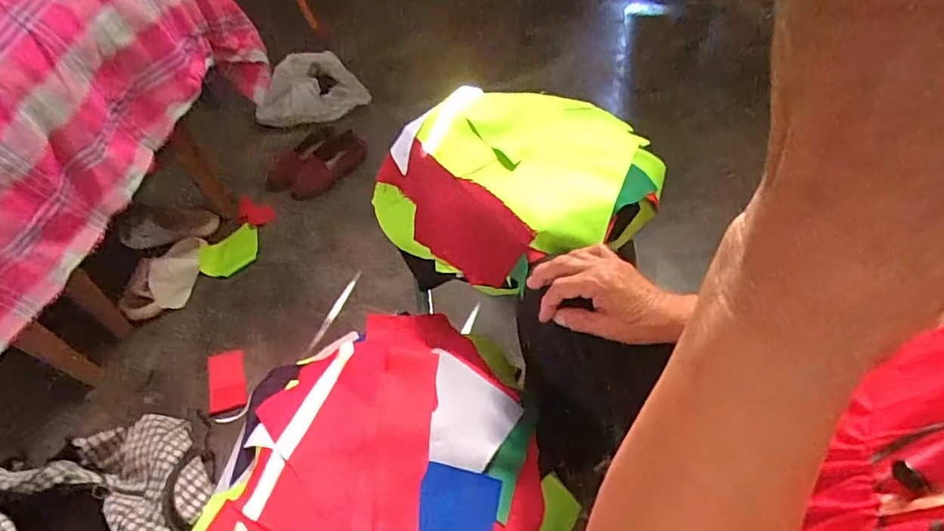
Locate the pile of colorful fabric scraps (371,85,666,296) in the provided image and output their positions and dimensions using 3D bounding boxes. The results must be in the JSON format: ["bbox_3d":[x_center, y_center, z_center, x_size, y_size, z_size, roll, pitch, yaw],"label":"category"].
[{"bbox_3d":[0.059,-0.118,0.753,0.363,0.118,0.330,-17,49,-12],"label":"pile of colorful fabric scraps"}]

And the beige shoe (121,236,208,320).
[{"bbox_3d":[-0.692,0.022,1.272,0.090,0.082,0.246,4,52,10],"label":"beige shoe"}]

